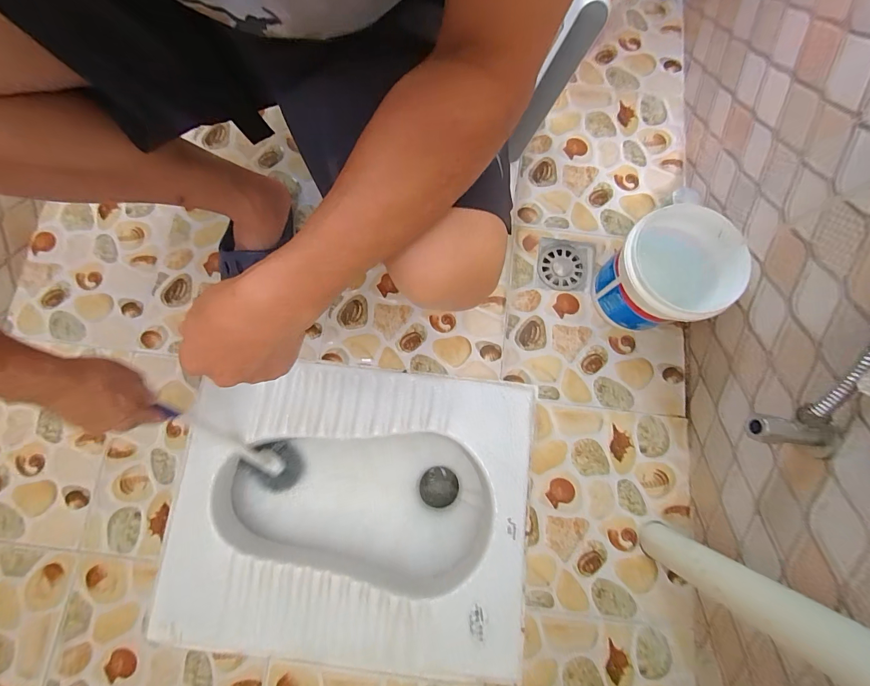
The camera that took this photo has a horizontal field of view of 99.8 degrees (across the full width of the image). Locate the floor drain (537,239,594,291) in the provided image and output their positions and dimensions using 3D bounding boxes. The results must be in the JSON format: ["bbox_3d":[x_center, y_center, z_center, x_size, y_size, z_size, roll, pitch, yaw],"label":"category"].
[{"bbox_3d":[0.227,-0.136,0.641,0.096,0.020,0.094,5,79,0],"label":"floor drain"}]

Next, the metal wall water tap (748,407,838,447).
[{"bbox_3d":[0.368,0.086,0.378,0.068,0.032,0.036,5,79,2],"label":"metal wall water tap"}]

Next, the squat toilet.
[{"bbox_3d":[-0.127,0.261,0.635,0.519,0.176,0.406,6,79,2],"label":"squat toilet"}]

